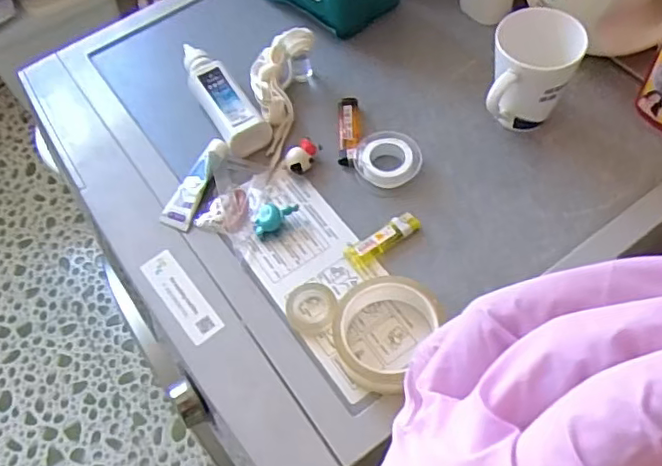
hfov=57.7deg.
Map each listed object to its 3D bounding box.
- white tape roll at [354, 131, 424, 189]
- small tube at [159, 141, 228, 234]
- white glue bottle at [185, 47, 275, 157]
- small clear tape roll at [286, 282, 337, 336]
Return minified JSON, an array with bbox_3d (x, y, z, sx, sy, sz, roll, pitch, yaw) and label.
[{"bbox_3d":[0.058,-0.076,0.611,0.067,0.022,0.058,5,61,7],"label":"white tape roll"},{"bbox_3d":[-0.139,-0.051,0.613,0.032,0.015,0.101,17,63,14],"label":"small tube"},{"bbox_3d":[-0.123,-0.149,0.660,0.047,0.041,0.161,-31,63,-12],"label":"white glue bottle"},{"bbox_3d":[-0.018,0.067,0.544,0.047,0.009,0.051,11,62,11],"label":"small clear tape roll"}]

